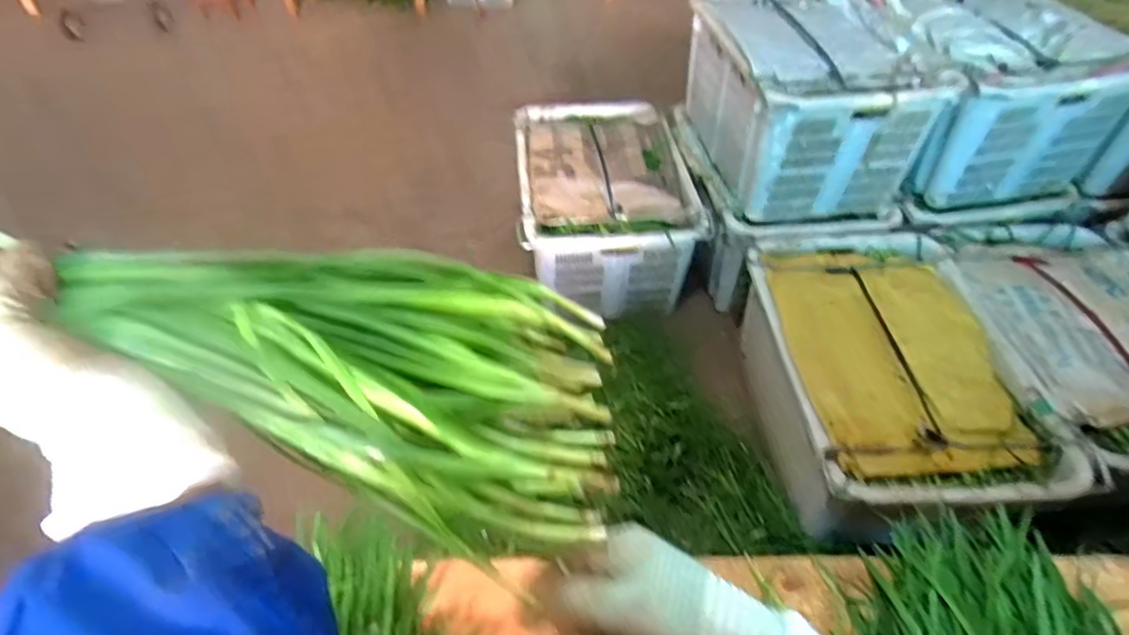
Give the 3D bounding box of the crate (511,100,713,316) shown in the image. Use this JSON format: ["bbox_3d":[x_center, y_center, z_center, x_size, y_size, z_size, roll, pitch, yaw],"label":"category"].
[{"bbox_3d":[0.109,-0.352,1.841,0.494,0.328,0.672,-3,48,-5],"label":"crate"}]

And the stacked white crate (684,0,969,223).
[{"bbox_3d":[0.645,-0.591,1.622,0.520,0.400,0.660,-5,48,-7],"label":"stacked white crate"}]

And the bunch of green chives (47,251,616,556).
[{"bbox_3d":[-0.192,0.037,0.291,0.499,0.097,0.160,6,44,-26],"label":"bunch of green chives"}]

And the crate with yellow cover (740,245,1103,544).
[{"bbox_3d":[0.729,0.161,1.404,0.507,0.360,0.707,-2,48,-4],"label":"crate with yellow cover"}]

